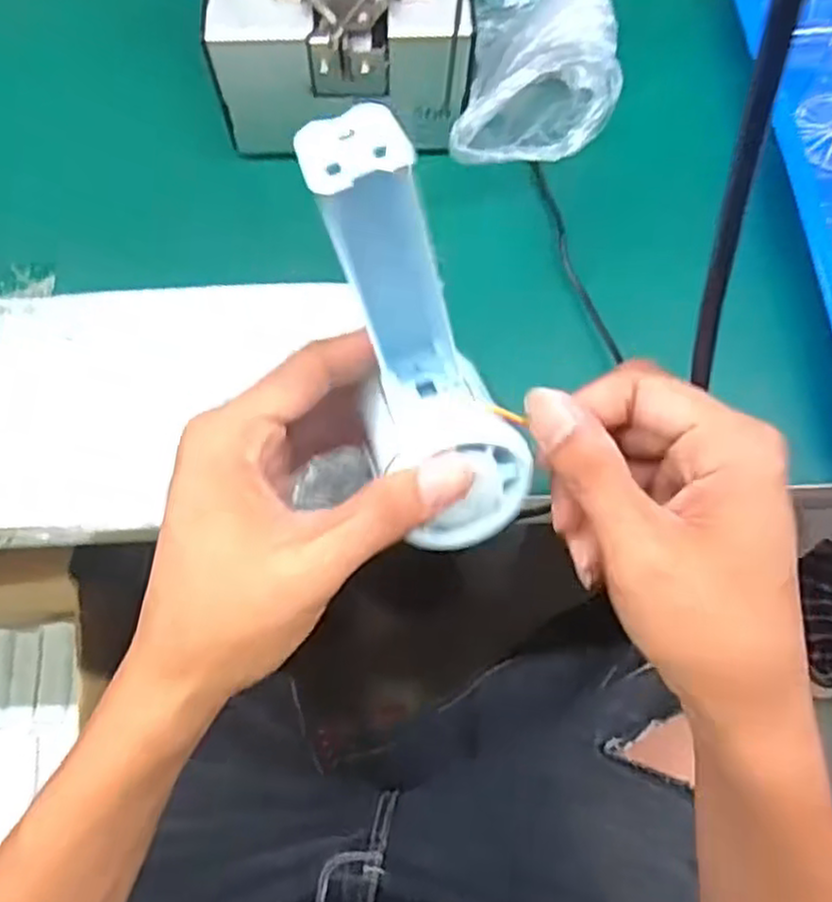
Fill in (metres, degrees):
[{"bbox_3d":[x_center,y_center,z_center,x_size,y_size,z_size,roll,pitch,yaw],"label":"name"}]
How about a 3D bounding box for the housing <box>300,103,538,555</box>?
[{"bbox_3d":[0.001,-0.030,0.234,0.044,0.151,0.037,-32,44,-11],"label":"housing"}]

